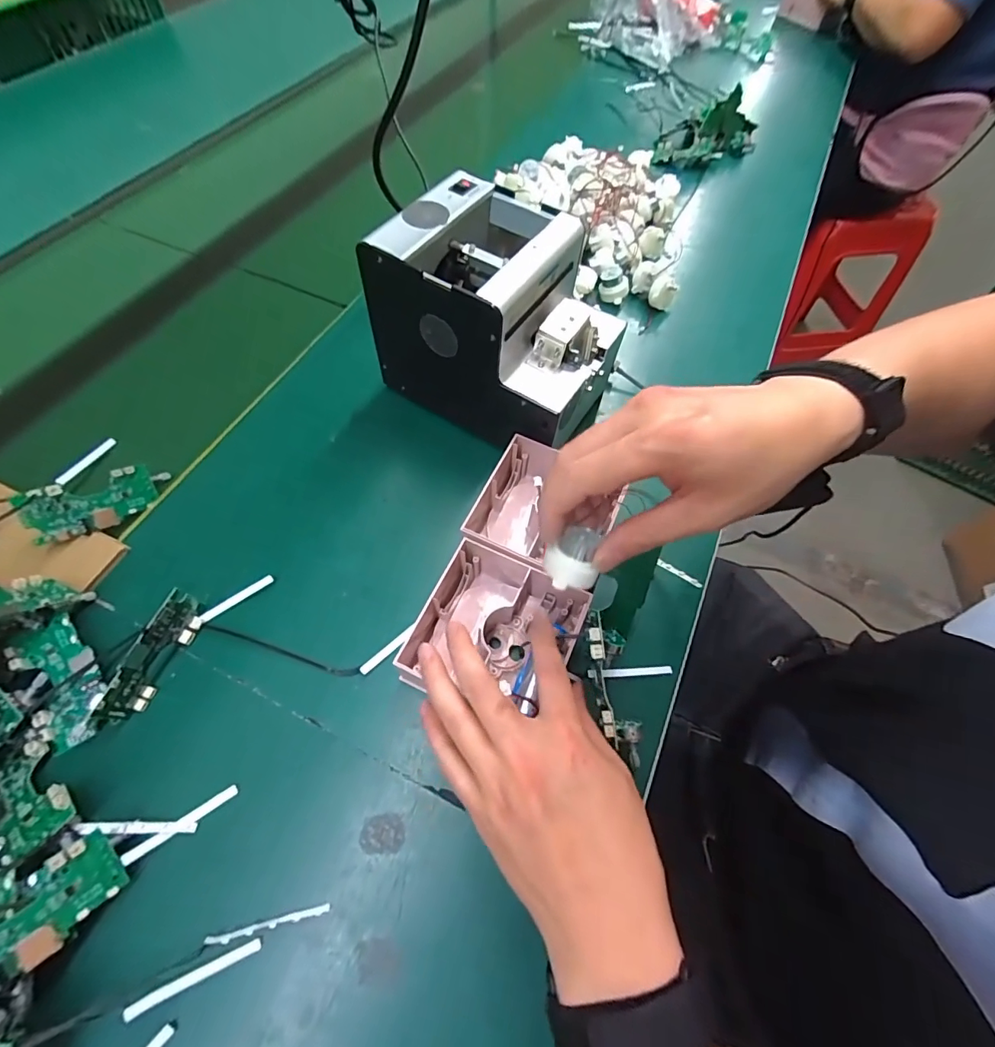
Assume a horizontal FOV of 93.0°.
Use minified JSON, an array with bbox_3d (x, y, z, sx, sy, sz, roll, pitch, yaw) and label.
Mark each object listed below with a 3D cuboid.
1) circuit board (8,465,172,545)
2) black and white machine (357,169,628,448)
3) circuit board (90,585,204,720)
[{"bbox_3d":[-0.318,-0.018,0.380,0.010,0.041,0.095,5,25,44],"label":"circuit board"},{"bbox_3d":[0.007,-0.164,0.402,0.179,0.152,0.133,32,65,16],"label":"black and white machine"},{"bbox_3d":[-0.230,0.087,0.317,0.010,0.040,0.084,17,62,8],"label":"circuit board"}]

